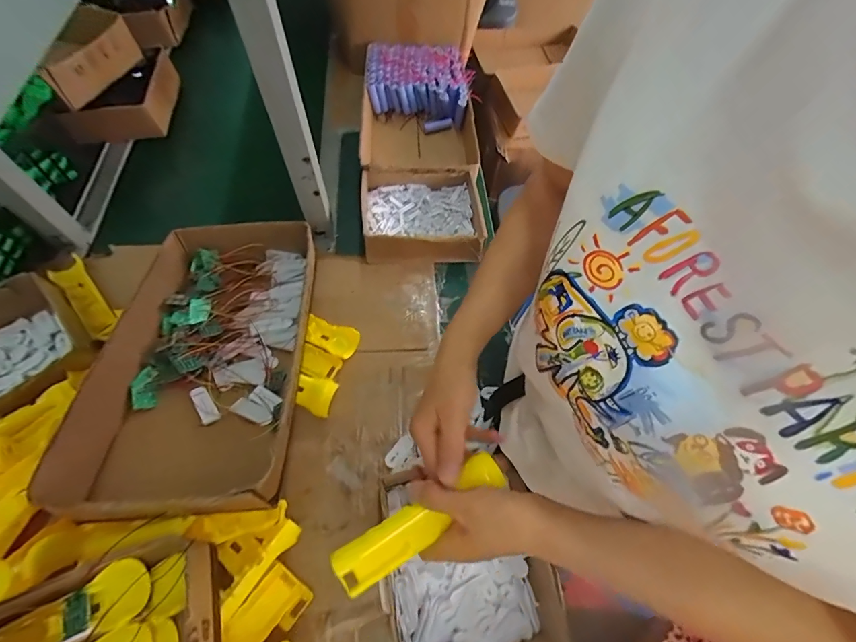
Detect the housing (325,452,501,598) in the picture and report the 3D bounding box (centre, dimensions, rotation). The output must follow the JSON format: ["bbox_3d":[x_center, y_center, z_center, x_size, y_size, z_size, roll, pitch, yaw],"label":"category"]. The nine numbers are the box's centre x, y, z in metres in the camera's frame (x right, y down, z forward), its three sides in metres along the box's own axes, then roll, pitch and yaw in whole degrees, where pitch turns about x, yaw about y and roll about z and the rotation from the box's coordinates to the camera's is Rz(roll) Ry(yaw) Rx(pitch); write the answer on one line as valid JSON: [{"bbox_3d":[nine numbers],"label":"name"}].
[{"bbox_3d":[-0.005,0.174,0.356,0.163,0.021,0.037,-32,67,-12],"label":"housing"}]

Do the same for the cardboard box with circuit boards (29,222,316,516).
[{"bbox_3d":[-0.284,0.025,0.534,0.235,0.120,0.411,-3,62,-4],"label":"cardboard box with circuit boards"}]

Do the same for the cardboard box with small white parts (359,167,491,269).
[{"bbox_3d":[-0.011,-0.192,0.742,0.214,0.070,0.168,-4,62,-4],"label":"cardboard box with small white parts"}]

